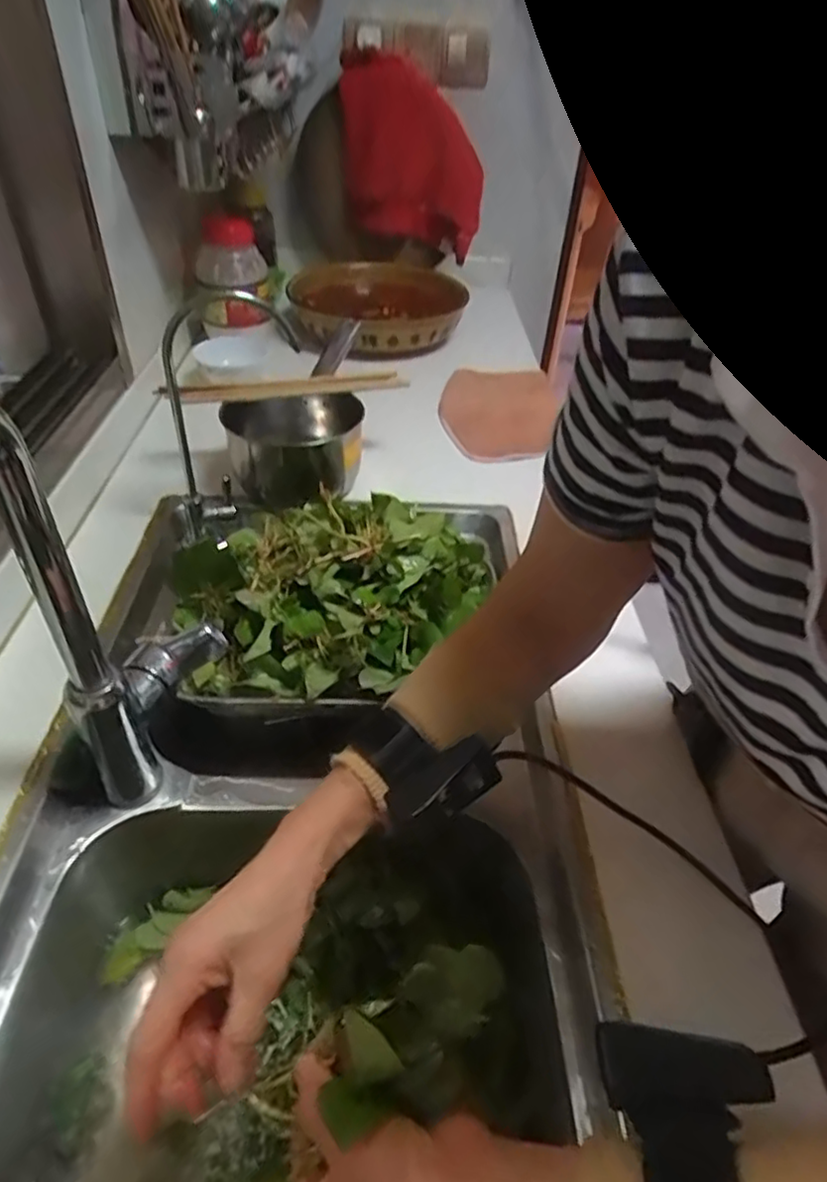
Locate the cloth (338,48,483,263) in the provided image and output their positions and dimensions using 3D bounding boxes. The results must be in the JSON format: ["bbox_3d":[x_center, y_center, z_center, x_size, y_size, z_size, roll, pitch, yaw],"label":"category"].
[{"bbox_3d":[0.004,-0.774,1.178,0.255,0.300,0.060,-7,25,-16],"label":"cloth"}]

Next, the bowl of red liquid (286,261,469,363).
[{"bbox_3d":[-0.071,-0.495,1.142,0.270,0.081,0.319,-4,42,-10],"label":"bowl of red liquid"}]

